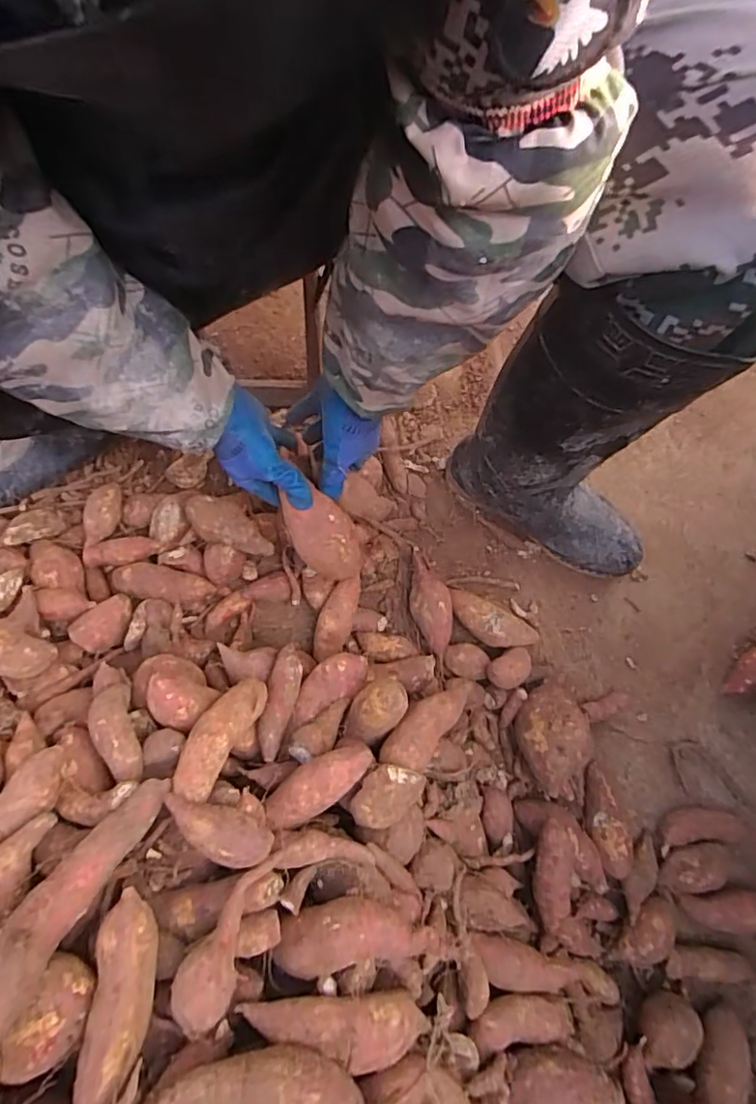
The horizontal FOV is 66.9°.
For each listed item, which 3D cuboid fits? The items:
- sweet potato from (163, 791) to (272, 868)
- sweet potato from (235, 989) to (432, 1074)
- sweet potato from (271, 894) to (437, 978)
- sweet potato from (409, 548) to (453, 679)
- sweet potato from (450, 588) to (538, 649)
[{"bbox_3d":[-0.121,0.207,0.439,0.084,0.033,0.036,39,78,9],"label":"sweet potato"},{"bbox_3d":[-0.025,0.321,0.388,0.131,0.038,0.034,13,75,-12],"label":"sweet potato"},{"bbox_3d":[-0.019,0.277,0.417,0.115,0.035,0.045,-11,75,-4],"label":"sweet potato"},{"bbox_3d":[0.062,0.065,0.671,0.045,0.047,0.141,-6,75,-3],"label":"sweet potato"},{"bbox_3d":[0.133,0.085,0.679,0.114,0.047,0.047,31,77,7],"label":"sweet potato"}]

